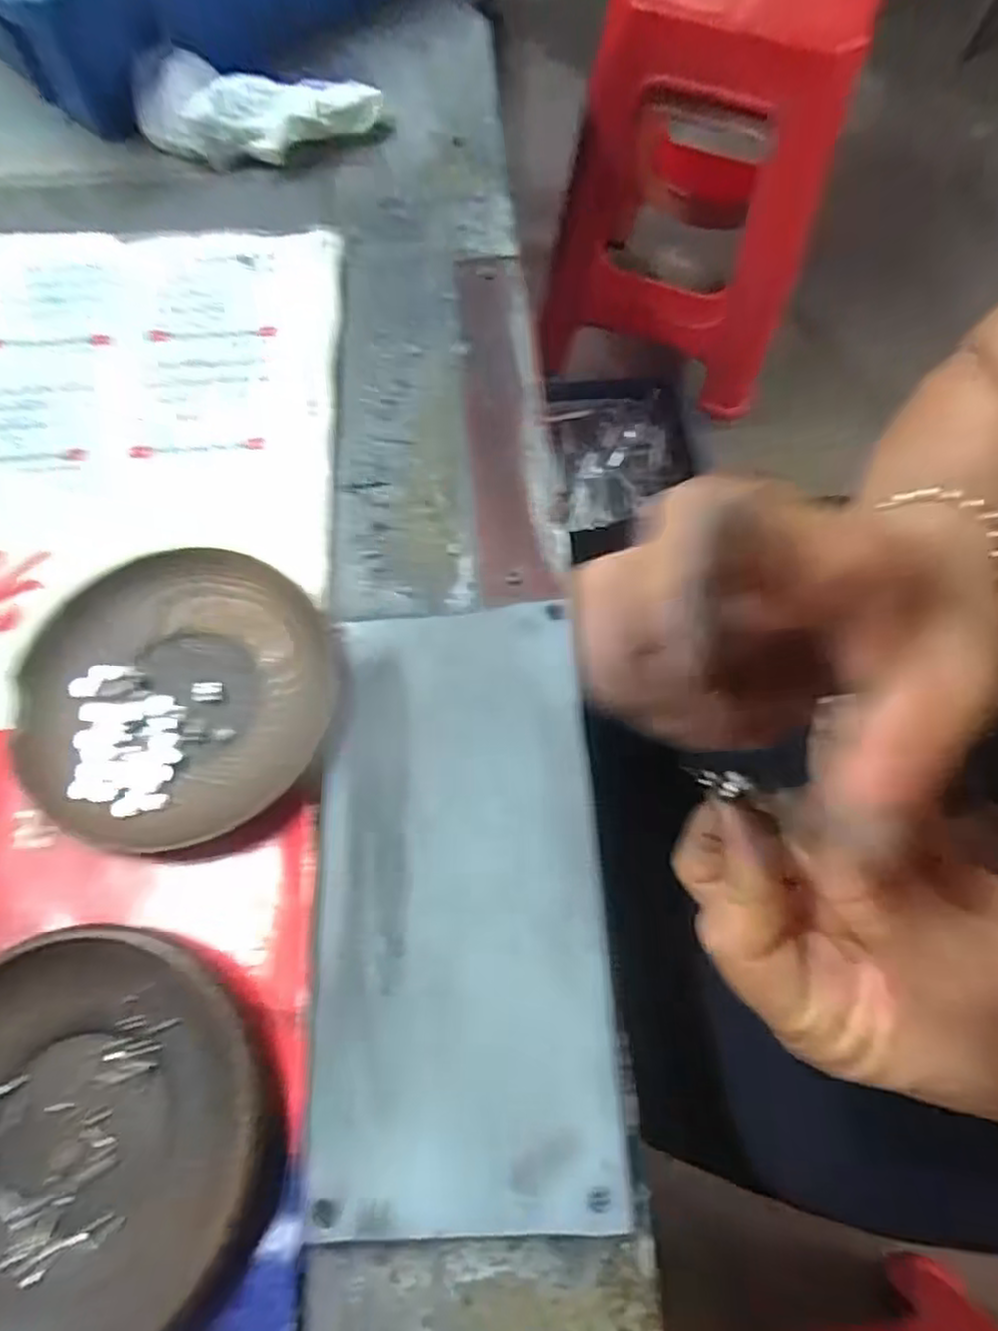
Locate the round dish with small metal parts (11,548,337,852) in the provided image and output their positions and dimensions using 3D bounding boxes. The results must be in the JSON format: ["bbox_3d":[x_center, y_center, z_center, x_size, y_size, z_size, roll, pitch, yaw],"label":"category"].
[{"bbox_3d":[-0.119,0.009,0.264,0.111,0.014,0.110,0,66,0],"label":"round dish with small metal parts"}]

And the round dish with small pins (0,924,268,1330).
[{"bbox_3d":[-0.130,0.140,0.206,0.115,0.015,0.108,0,66,0],"label":"round dish with small pins"}]

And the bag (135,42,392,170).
[{"bbox_3d":[-0.129,-0.303,0.380,0.127,0.032,0.049,5,66,2],"label":"bag"}]

